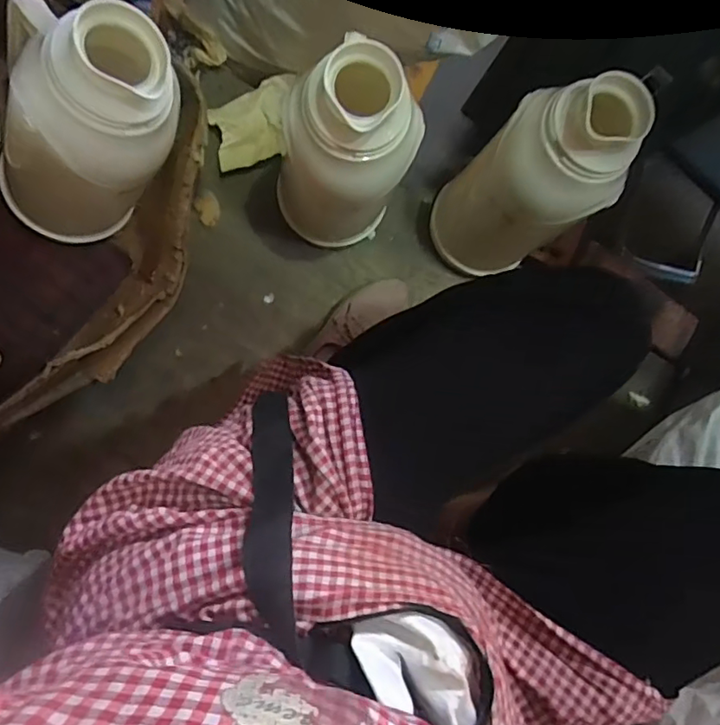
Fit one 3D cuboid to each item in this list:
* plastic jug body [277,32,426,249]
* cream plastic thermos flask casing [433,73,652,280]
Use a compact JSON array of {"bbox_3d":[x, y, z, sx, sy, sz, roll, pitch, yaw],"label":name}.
[{"bbox_3d":[-0.021,-0.233,0.674,0.139,0.350,0.120,29,86,-6],"label":"plastic jug body"},{"bbox_3d":[0.194,-0.209,0.707,0.135,0.348,0.141,0,89,-7],"label":"cream plastic thermos flask casing"}]

